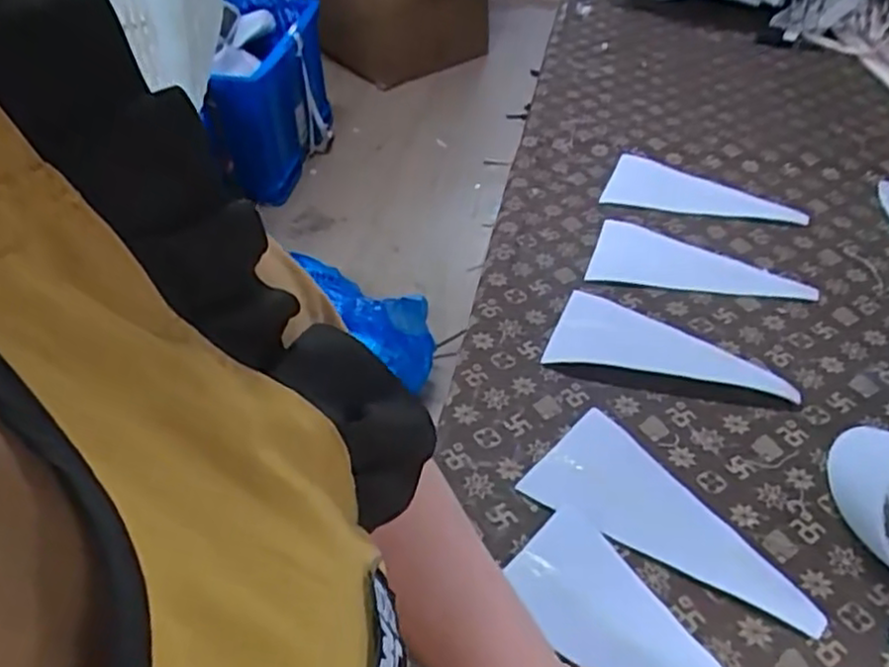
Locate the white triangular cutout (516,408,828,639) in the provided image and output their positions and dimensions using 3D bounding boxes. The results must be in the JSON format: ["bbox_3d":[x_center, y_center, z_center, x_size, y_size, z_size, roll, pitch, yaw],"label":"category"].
[{"bbox_3d":[0.185,0.141,0.566,0.224,0.004,0.099,25,52,25],"label":"white triangular cutout"}]

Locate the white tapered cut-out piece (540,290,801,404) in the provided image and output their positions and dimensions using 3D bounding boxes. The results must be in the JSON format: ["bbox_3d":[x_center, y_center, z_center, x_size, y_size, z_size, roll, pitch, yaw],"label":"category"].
[{"bbox_3d":[0.215,0.014,0.682,0.219,0.015,0.102,15,48,17],"label":"white tapered cut-out piece"}]

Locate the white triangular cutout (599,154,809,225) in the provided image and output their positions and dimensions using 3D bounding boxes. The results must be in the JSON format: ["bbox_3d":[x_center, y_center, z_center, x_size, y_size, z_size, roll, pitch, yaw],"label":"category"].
[{"bbox_3d":[0.311,-0.166,0.862,0.223,0.010,0.094,16,48,18],"label":"white triangular cutout"}]

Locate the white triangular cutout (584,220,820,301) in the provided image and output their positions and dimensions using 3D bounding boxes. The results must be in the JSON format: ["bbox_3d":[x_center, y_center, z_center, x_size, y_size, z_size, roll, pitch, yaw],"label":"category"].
[{"bbox_3d":[0.277,-0.075,0.775,0.225,0.010,0.105,13,47,16],"label":"white triangular cutout"}]

